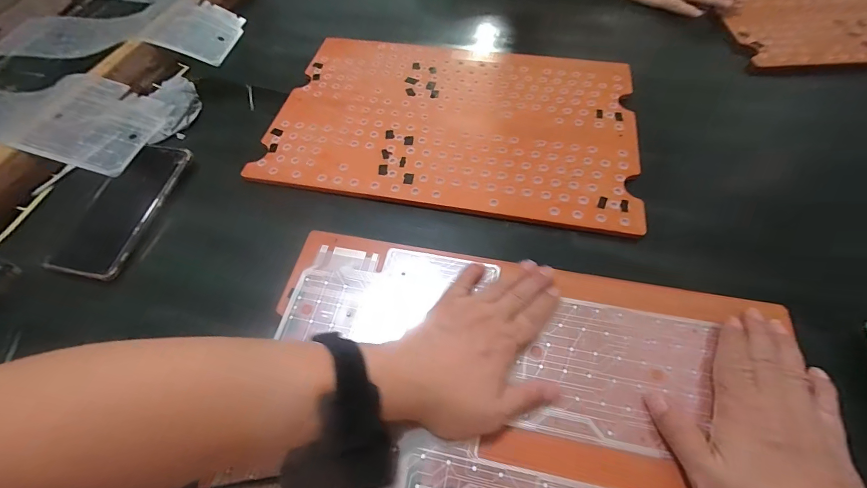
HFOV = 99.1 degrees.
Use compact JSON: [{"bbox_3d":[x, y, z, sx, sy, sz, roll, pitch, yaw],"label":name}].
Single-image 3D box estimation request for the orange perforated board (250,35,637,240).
[{"bbox_3d":[0.023,-0.157,0.452,0.419,0.009,0.279,10,59,10],"label":"orange perforated board"}]

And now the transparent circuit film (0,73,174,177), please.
[{"bbox_3d":[-0.554,-0.170,0.486,0.429,0.037,0.136,9,59,9],"label":"transparent circuit film"}]

